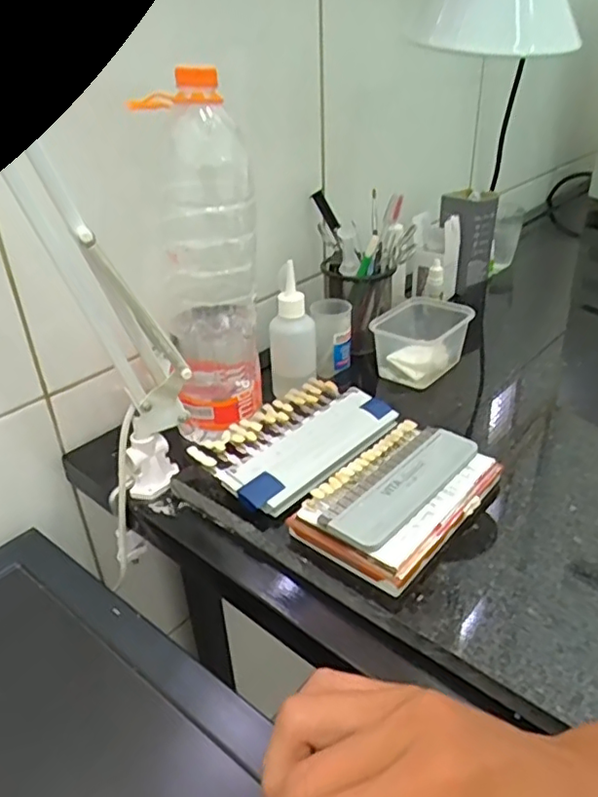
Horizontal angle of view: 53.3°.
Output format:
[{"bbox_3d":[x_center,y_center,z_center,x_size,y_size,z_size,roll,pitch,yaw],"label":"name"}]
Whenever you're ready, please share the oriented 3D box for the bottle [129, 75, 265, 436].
[{"bbox_3d":[-0.078,-0.112,0.503,0.083,0.263,0.075,-6,32,-5],"label":"bottle"}]

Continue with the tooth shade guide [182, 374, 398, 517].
[{"bbox_3d":[0.004,0.039,0.519,0.100,0.033,0.170,25,41,37],"label":"tooth shade guide"}]

